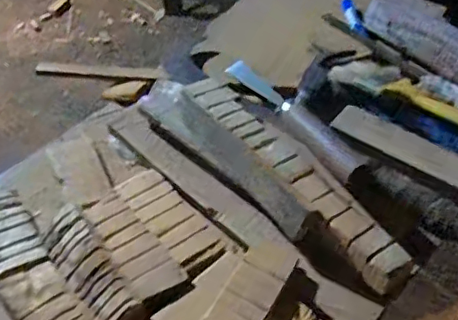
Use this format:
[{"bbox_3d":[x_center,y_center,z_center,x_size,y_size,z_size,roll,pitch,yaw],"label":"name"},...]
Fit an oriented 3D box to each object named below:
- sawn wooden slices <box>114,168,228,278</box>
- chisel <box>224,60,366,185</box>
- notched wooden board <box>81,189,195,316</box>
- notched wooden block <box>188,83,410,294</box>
[{"bbox_3d":[-0.062,0.055,0.561,0.051,0.012,0.144,-31,52,-25],"label":"sawn wooden slices"},{"bbox_3d":[0.068,-0.057,0.621,0.036,0.021,0.216,-26,50,-21],"label":"chisel"},{"bbox_3d":[-0.094,0.081,0.536,0.049,0.015,0.150,-30,51,-24],"label":"notched wooden board"},{"bbox_3d":[0.065,0.006,0.554,0.062,0.041,0.298,-29,51,-24],"label":"notched wooden block"}]

